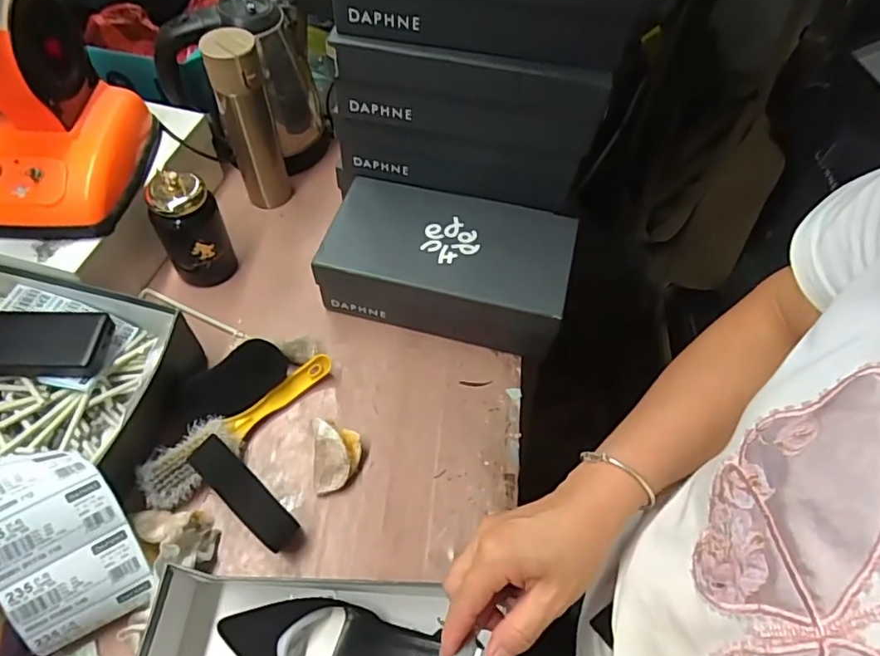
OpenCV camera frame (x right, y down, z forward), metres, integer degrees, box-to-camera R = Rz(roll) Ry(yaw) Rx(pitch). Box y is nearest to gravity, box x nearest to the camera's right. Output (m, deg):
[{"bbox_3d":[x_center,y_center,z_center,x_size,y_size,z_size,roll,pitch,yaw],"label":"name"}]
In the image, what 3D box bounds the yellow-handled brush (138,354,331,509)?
[{"bbox_3d":[-0.224,0.104,0.630,0.053,0.041,0.233,37,62,20],"label":"yellow-handled brush"}]

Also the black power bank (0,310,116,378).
[{"bbox_3d":[-0.446,0.016,0.609,0.156,0.022,0.071,1,56,-3],"label":"black power bank"}]

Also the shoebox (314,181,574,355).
[{"bbox_3d":[0.008,-0.080,0.723,0.294,0.113,0.161,14,57,6],"label":"shoebox"}]

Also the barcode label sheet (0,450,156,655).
[{"bbox_3d":[-0.338,0.178,0.484,0.107,0.033,0.196,-40,105,-37],"label":"barcode label sheet"}]

